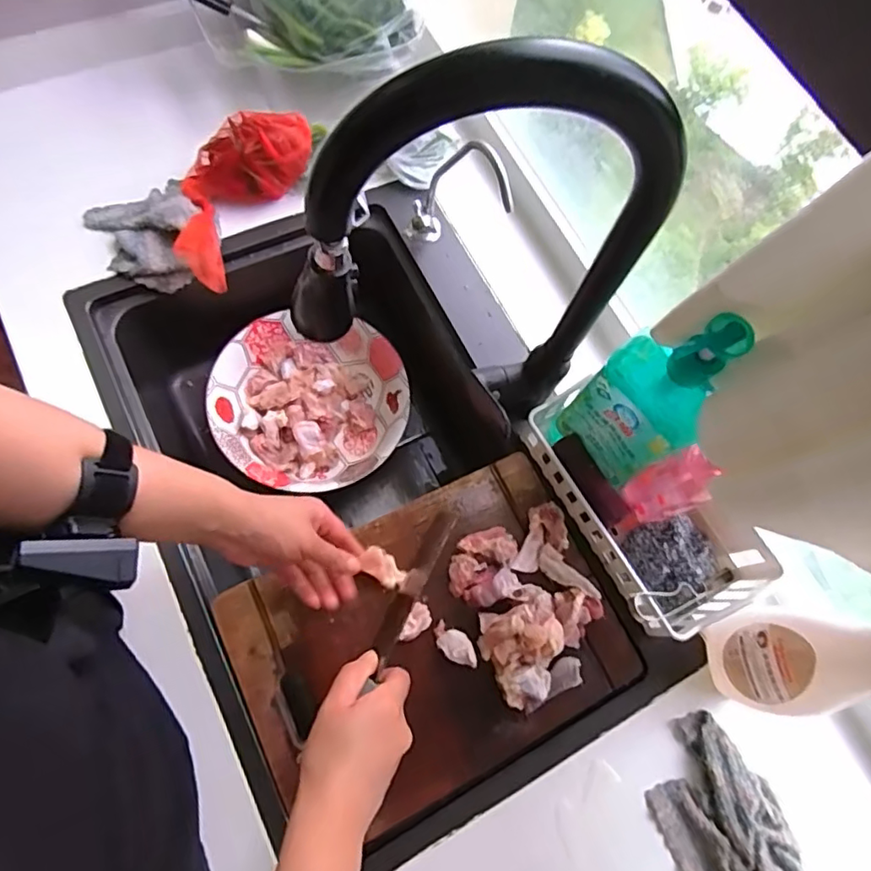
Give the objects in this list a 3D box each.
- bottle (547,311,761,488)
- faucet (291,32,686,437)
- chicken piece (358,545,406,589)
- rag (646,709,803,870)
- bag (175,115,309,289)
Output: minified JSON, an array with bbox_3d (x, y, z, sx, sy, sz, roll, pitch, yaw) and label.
[{"bbox_3d":[0.179,-0.022,0.511,0.055,0.282,0.097,-28,77,-14],"label":"bottle"},{"bbox_3d":[0.023,-0.095,0.421,0.236,0.379,0.043,-5,73,-8],"label":"faucet"},{"bbox_3d":[-0.052,0.133,0.571,0.047,0.034,0.028,38,75,9],"label":"chicken piece"},{"bbox_3d":[0.272,0.368,0.527,0.109,0.020,0.185,-20,75,-12],"label":"rag"},{"bbox_3d":[-0.253,-0.277,0.650,0.115,0.091,0.195,25,71,2],"label":"bag"}]

